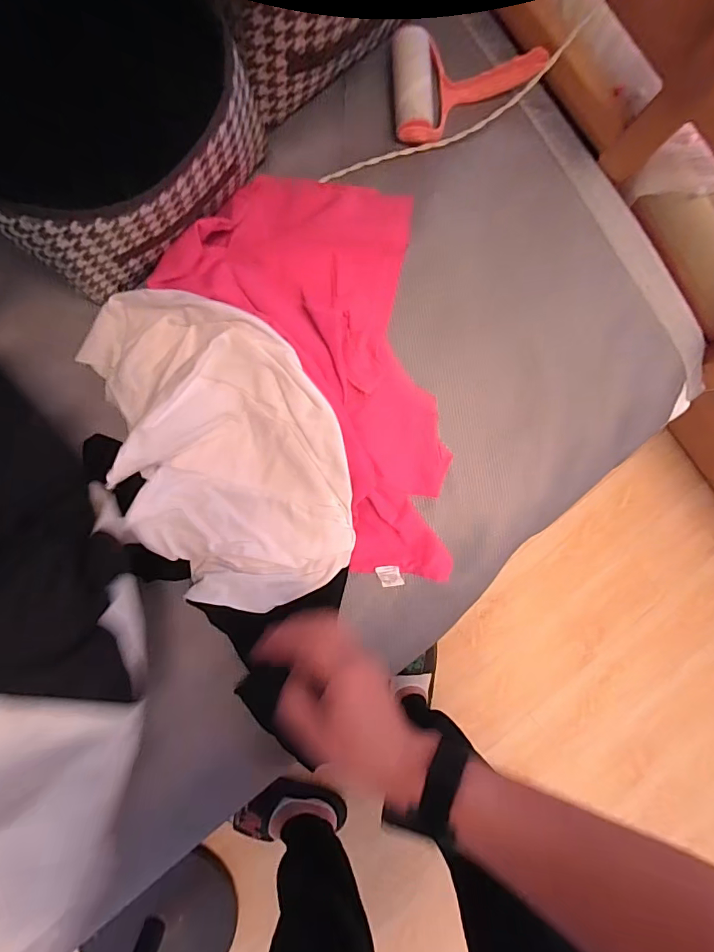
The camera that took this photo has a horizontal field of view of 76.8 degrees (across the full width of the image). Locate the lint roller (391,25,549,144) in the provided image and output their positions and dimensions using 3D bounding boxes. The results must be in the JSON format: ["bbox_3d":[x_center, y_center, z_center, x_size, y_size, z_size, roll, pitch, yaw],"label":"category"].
[{"bbox_3d":[0.129,-0.467,0.534,0.170,0.048,0.113,-5,93,-3],"label":"lint roller"}]

